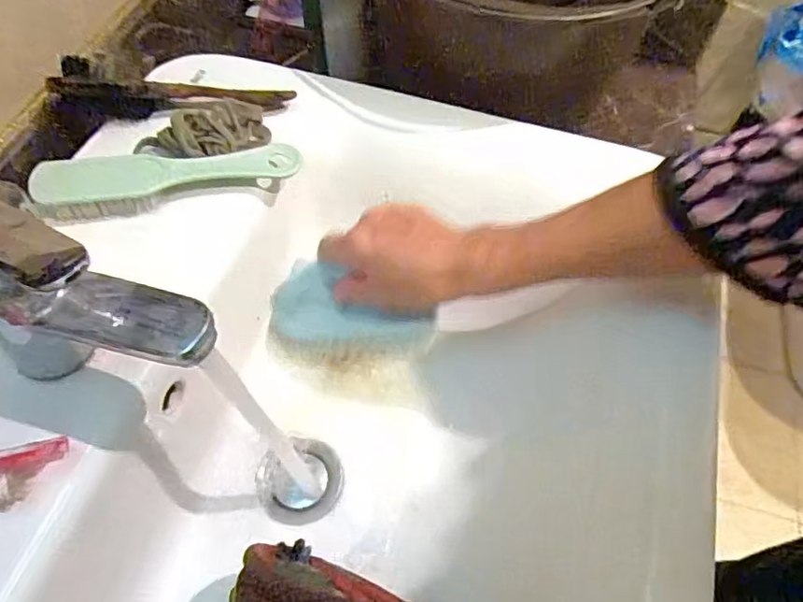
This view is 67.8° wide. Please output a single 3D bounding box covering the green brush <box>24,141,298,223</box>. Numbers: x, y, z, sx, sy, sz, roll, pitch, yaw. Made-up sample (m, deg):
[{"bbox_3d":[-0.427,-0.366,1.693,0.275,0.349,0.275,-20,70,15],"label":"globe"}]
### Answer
[{"bbox_3d":[-0.139,-0.078,0.365,0.151,0.027,0.029,-13,59,-12],"label":"green brush"}]

